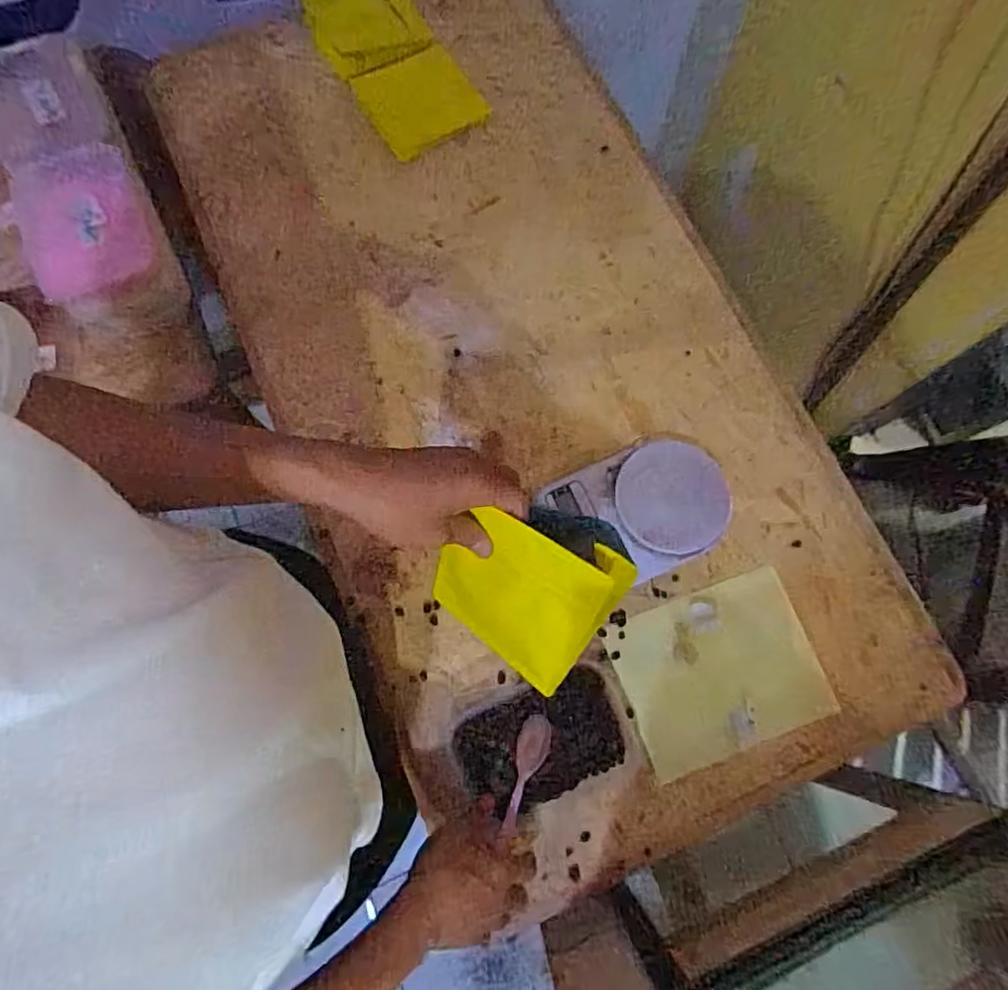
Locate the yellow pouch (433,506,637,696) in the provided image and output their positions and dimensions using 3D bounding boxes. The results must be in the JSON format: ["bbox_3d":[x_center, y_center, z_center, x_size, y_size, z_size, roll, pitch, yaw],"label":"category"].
[{"bbox_3d":[0.013,0.071,0.483,0.135,0.145,0.035,37,45,18],"label":"yellow pouch"}]

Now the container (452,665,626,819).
[{"bbox_3d":[0.036,0.248,0.619,0.162,0.040,0.104,-23,77,-8],"label":"container"}]

